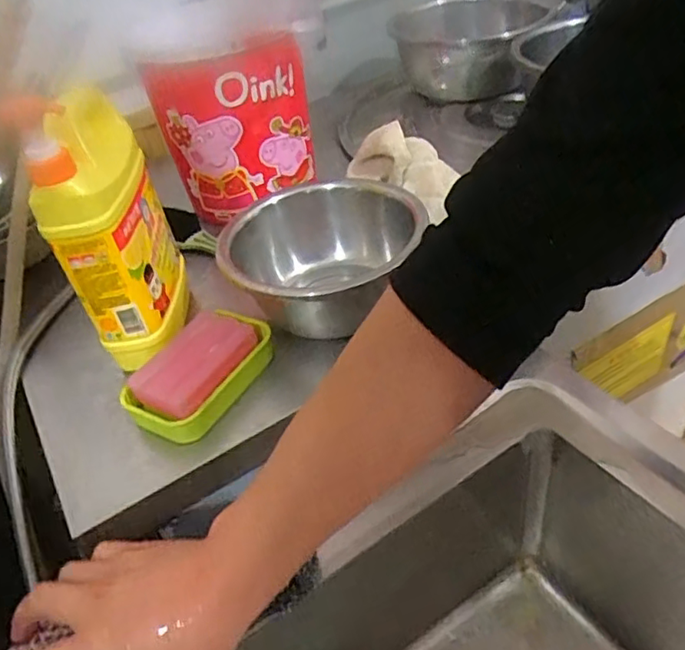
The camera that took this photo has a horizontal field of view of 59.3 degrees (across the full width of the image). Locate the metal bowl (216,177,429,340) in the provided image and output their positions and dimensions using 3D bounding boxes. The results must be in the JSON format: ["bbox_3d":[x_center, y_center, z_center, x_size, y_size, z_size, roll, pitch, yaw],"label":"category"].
[{"bbox_3d":[-0.019,-0.058,0.576,0.166,0.092,0.174,-6,40,5],"label":"metal bowl"}]

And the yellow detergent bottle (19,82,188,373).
[{"bbox_3d":[-0.204,-0.096,0.537,0.081,0.218,0.144,-16,40,-7],"label":"yellow detergent bottle"}]

